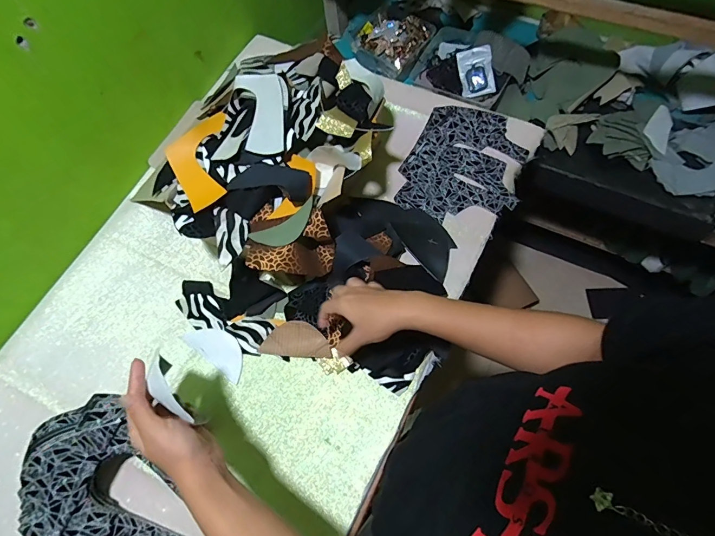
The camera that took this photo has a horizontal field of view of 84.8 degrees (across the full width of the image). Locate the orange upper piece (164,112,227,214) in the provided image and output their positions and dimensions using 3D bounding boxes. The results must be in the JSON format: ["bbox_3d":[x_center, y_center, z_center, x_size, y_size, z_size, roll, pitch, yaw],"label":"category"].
[{"bbox_3d":[-0.237,-0.161,0.579,0.081,0.012,0.168,-9,66,0],"label":"orange upper piece"}]

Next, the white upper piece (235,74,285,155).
[{"bbox_3d":[-0.135,-0.222,0.562,0.065,0.039,0.127,-13,66,-1],"label":"white upper piece"}]

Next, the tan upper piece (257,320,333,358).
[{"bbox_3d":[-0.092,0.107,0.581,0.105,0.004,0.053,-1,93,8],"label":"tan upper piece"}]

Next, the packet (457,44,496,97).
[{"bbox_3d":[0.255,-0.420,0.837,0.068,0.017,0.097,-6,106,25],"label":"packet"}]

